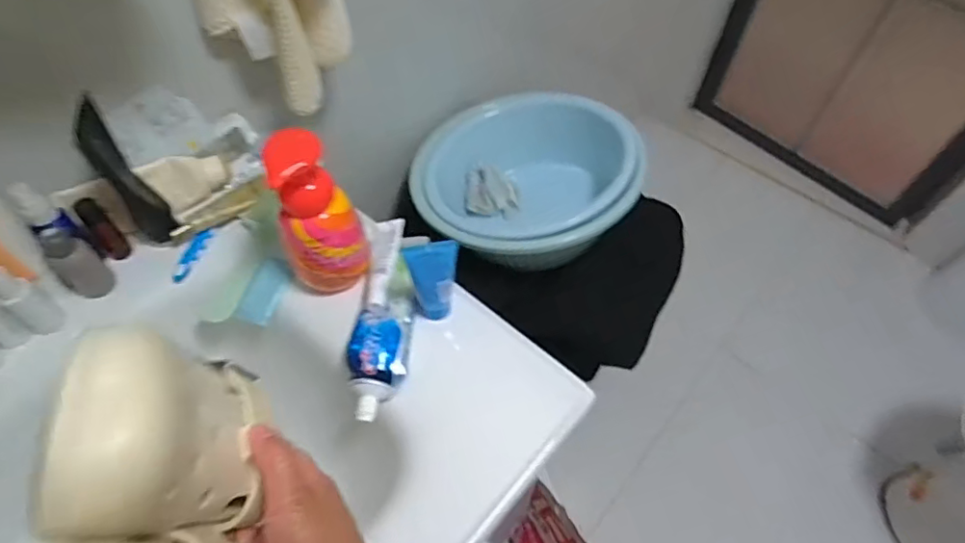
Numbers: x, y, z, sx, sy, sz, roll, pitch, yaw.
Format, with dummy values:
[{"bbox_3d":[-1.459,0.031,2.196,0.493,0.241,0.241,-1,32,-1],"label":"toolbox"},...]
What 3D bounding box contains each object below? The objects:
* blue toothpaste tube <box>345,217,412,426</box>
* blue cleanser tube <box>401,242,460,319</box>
[{"bbox_3d":[-0.090,0.034,0.516,0.049,0.029,0.193,0,56,0],"label":"blue toothpaste tube"},{"bbox_3d":[-0.041,0.012,0.491,0.042,0.099,0.020,-5,56,-3],"label":"blue cleanser tube"}]

